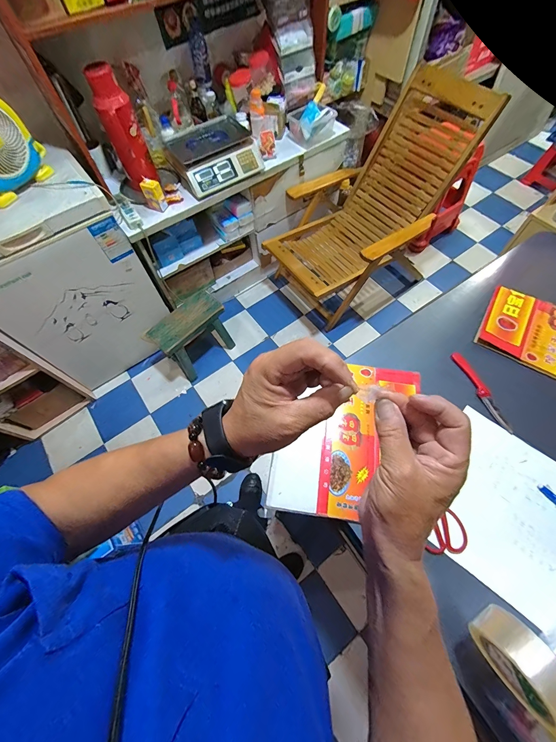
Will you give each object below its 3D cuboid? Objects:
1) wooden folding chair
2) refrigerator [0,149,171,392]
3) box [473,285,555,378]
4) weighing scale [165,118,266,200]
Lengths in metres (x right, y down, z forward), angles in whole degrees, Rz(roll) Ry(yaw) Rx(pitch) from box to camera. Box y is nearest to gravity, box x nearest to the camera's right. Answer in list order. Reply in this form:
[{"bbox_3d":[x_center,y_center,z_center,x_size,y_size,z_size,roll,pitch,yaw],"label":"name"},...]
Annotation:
[{"bbox_3d":[0.493,-0.843,1.539,1.124,0.779,0.595,-40,68,-16],"label":"wooden folding chair"},{"bbox_3d":[-0.901,-0.401,1.337,0.548,0.771,0.462,-32,66,-13],"label":"refrigerator"},{"bbox_3d":[0.688,-0.080,0.742,0.329,0.014,0.205,28,68,16],"label":"box"},{"bbox_3d":[-0.278,-0.965,1.345,0.377,0.121,0.377,-24,65,-9],"label":"weighing scale"}]

